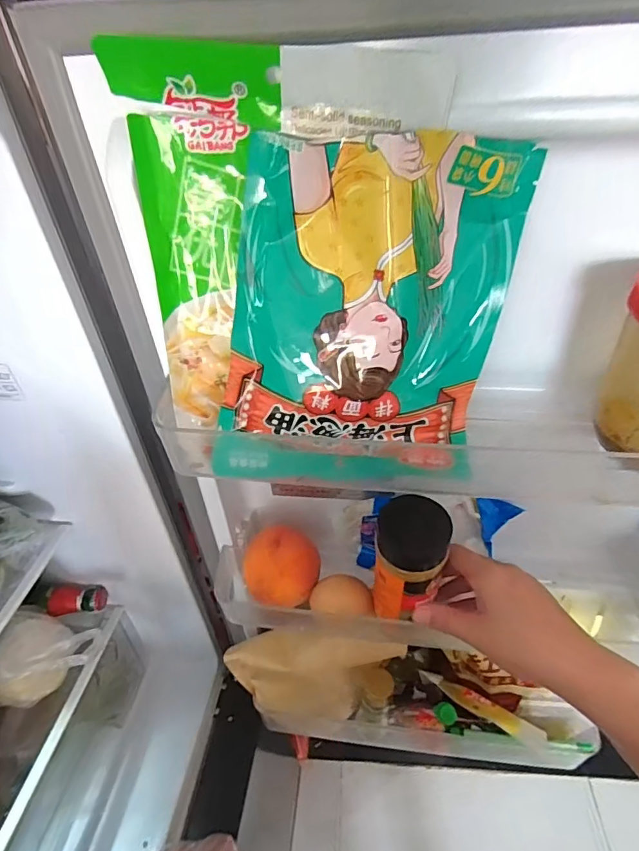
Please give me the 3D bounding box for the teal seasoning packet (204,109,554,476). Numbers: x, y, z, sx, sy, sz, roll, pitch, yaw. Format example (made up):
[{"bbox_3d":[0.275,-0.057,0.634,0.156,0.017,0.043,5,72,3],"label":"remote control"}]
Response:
[{"bbox_3d":[0.028,-0.060,0.279,0.161,0.204,0.028,5,25,-5],"label":"teal seasoning packet"}]

